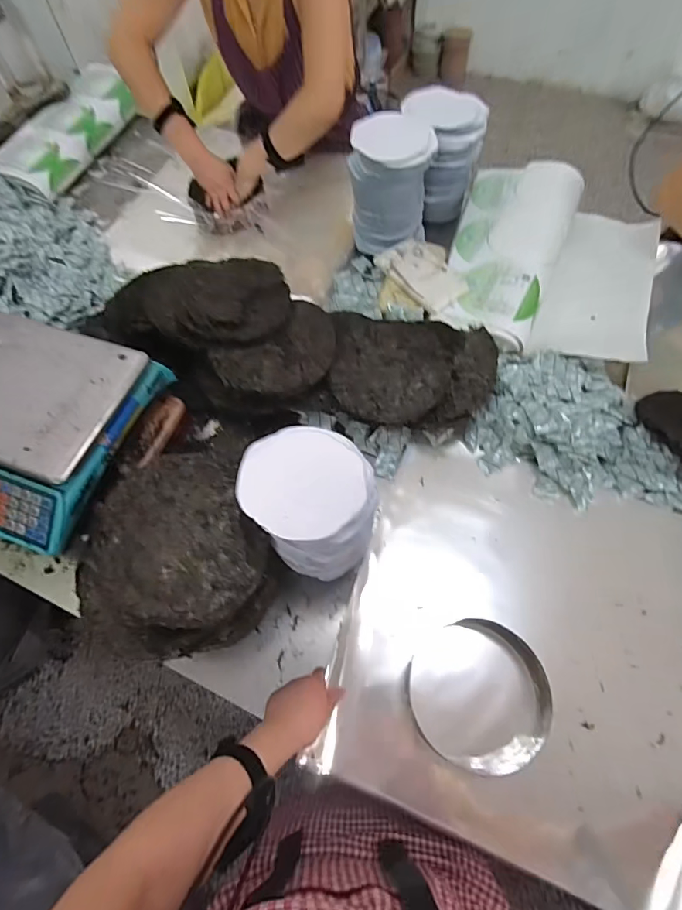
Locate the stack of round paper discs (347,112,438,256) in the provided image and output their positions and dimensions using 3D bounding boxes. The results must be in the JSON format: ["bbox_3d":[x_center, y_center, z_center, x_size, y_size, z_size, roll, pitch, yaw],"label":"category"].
[{"bbox_3d":[0.098,-0.537,0.911,0.158,0.204,0.139,-2,64,2],"label":"stack of round paper discs"}]

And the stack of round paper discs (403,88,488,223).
[{"bbox_3d":[0.195,-0.614,0.944,0.153,0.203,0.164,-40,69,-16],"label":"stack of round paper discs"}]

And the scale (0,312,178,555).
[{"bbox_3d":[-0.482,-0.053,0.676,0.304,0.090,0.307,17,66,11],"label":"scale"}]

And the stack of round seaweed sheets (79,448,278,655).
[{"bbox_3d":[-0.214,0.142,0.618,0.239,0.175,0.247,-28,66,-11],"label":"stack of round seaweed sheets"}]

